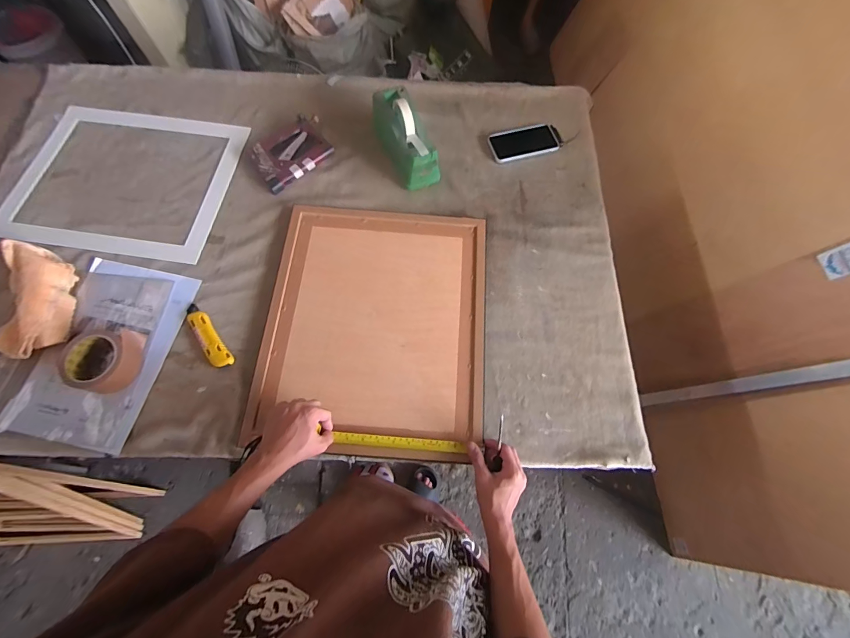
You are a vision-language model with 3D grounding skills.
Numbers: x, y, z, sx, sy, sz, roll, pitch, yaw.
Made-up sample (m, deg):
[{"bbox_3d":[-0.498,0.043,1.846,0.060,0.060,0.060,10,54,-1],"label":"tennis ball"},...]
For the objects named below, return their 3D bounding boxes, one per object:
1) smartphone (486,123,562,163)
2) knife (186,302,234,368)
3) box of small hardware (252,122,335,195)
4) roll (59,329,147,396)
[{"bbox_3d":[0.234,-0.423,0.892,0.162,0.011,0.085,-17,71,-6],"label":"smartphone"},{"bbox_3d":[-0.407,0.030,0.695,0.035,0.015,0.148,-36,74,-12],"label":"knife"},{"bbox_3d":[-0.308,-0.374,0.847,0.166,0.023,0.135,-41,75,-14],"label":"box of small hardware"},{"bbox_3d":[-0.566,0.068,0.650,0.115,0.046,0.110,0,70,0],"label":"roll"}]

